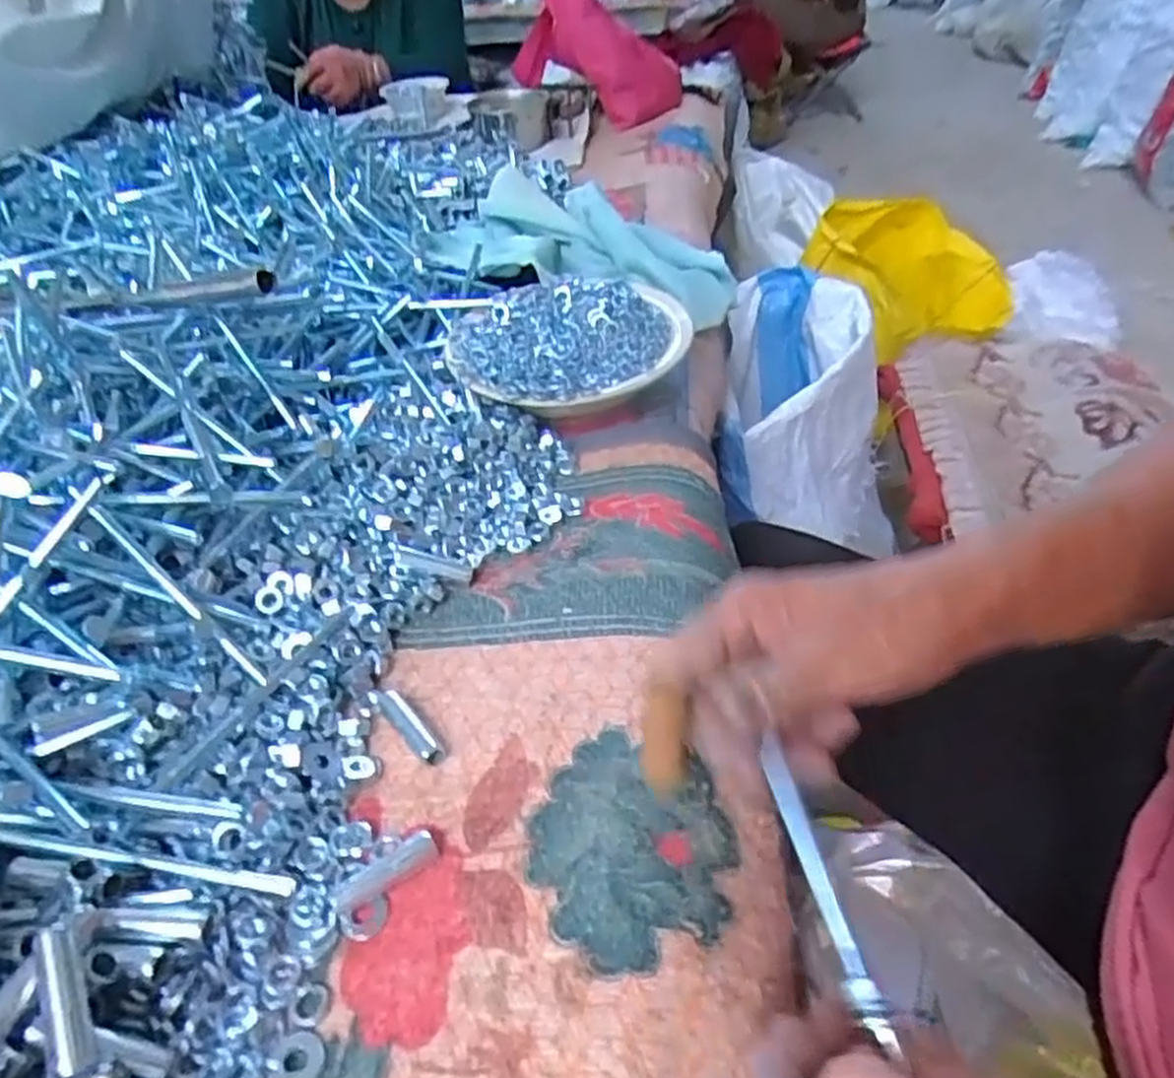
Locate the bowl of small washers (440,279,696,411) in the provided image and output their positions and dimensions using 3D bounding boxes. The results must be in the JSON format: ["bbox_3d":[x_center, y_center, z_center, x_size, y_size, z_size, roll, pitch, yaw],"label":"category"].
[{"bbox_3d":[-0.014,-0.140,0.568,0.166,0.051,0.153,-3,40,2],"label":"bowl of small washers"}]

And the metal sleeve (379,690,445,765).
[{"bbox_3d":[-0.081,0.084,0.358,0.011,0.012,0.045,-30,46,-27],"label":"metal sleeve"}]

